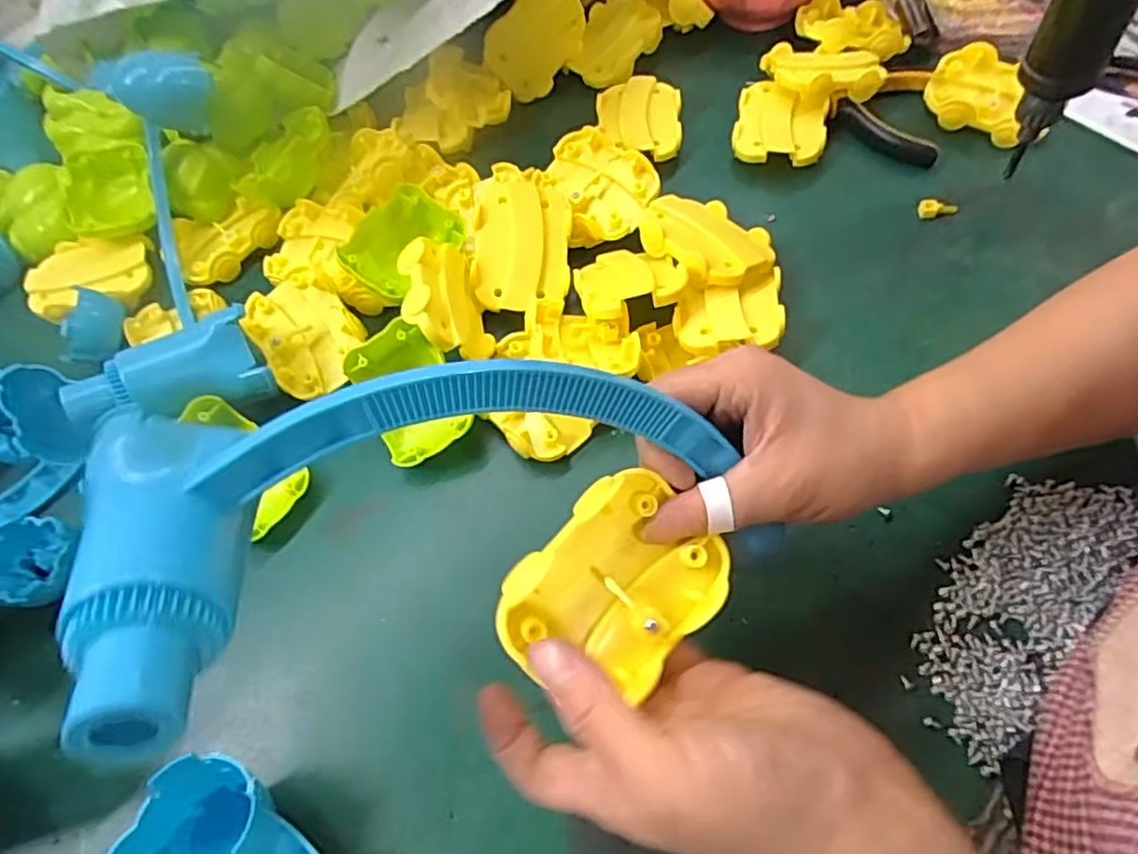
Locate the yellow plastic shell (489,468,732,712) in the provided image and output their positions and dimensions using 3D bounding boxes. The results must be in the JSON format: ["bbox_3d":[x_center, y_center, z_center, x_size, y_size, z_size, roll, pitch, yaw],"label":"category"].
[{"bbox_3d":[0.015,0.060,0.251,0.062,0.022,0.079,44,80,-4],"label":"yellow plastic shell"}]

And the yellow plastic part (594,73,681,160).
[{"bbox_3d":[0.054,-0.238,0.513,0.062,0.012,0.083,-2,59,6],"label":"yellow plastic part"}]

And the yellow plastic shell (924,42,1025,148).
[{"bbox_3d":[0.298,-0.244,0.490,0.063,0.032,0.068,12,62,14],"label":"yellow plastic shell"}]

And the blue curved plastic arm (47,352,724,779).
[{"bbox_3d":[-0.042,0.019,0.214,0.206,0.042,0.084,-15,63,-13],"label":"blue curved plastic arm"}]

